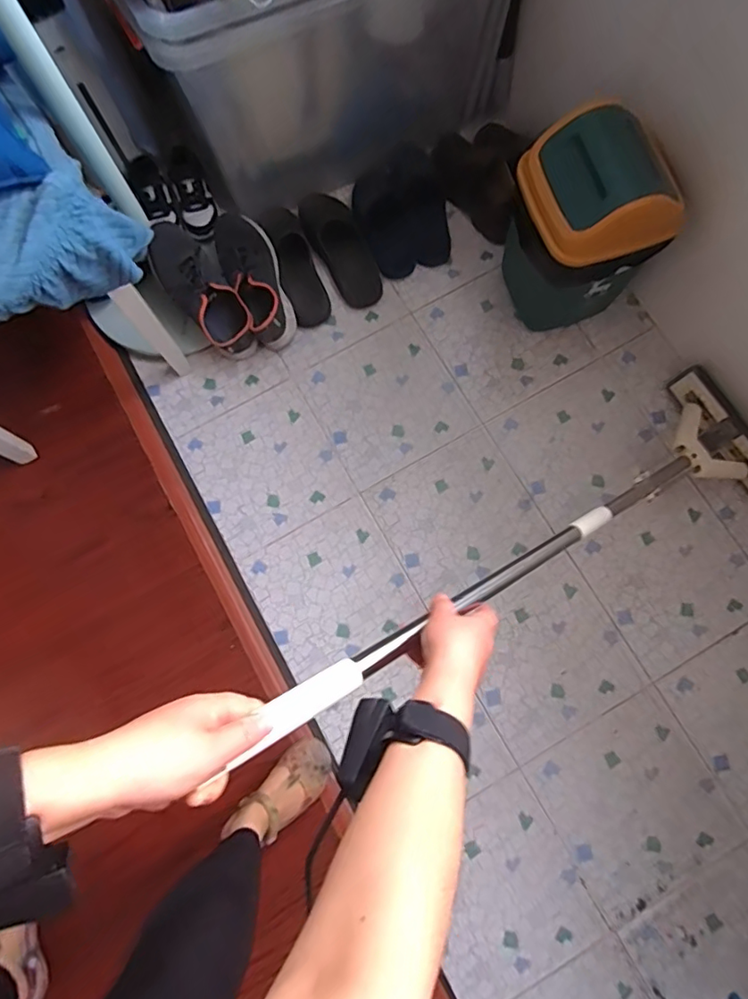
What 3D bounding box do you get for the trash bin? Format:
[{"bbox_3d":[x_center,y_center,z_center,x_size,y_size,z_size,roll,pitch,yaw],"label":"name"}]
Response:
[{"bbox_3d":[0.377,-0.505,1.028,0.208,0.372,0.243,-16,78,-3],"label":"trash bin"}]

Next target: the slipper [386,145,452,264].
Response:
[{"bbox_3d":[0.107,-0.674,1.229,0.118,0.048,0.277,-17,78,-3],"label":"slipper"}]

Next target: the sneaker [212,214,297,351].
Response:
[{"bbox_3d":[-0.258,-0.479,1.160,0.113,0.112,0.304,-22,79,-4],"label":"sneaker"}]

